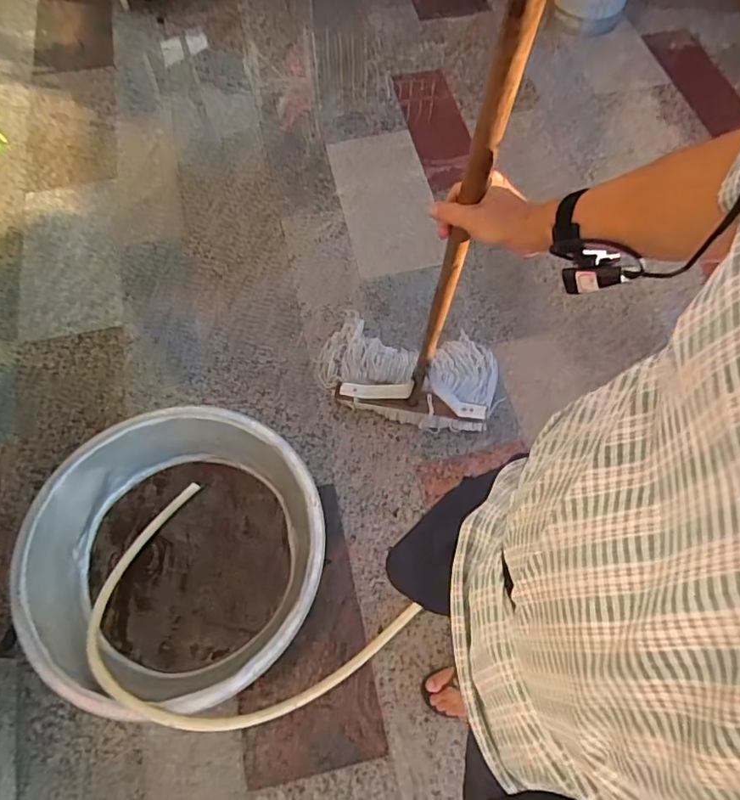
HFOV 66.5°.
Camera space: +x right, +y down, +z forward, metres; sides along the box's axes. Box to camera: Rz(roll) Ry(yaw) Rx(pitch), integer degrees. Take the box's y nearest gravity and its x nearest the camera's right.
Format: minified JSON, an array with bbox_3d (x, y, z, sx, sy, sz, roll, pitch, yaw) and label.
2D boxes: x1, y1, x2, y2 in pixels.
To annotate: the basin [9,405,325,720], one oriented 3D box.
[{"bbox_3d":[-0.421,0.338,1.255,0.611,0.161,0.597,0,64,-1],"label":"basin"}]

